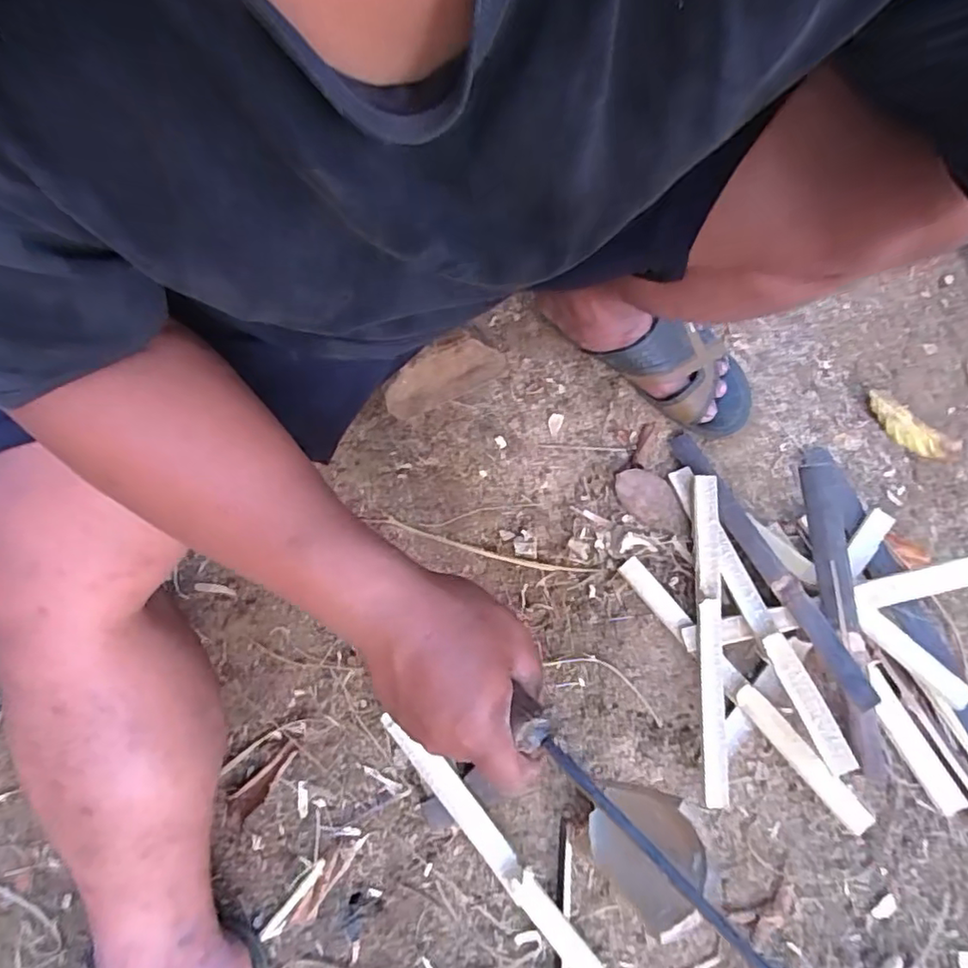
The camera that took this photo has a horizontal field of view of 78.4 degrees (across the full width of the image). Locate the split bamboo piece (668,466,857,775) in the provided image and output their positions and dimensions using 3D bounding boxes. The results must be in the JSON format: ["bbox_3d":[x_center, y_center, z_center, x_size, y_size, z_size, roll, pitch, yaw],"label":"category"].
[{"bbox_3d":[0.275,0.125,0.604,0.025,0.009,0.322,-24,70,2],"label":"split bamboo piece"}]

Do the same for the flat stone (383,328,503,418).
[{"bbox_3d":[-0.041,-0.113,0.604,0.127,0.108,0.018,-25,78,-5],"label":"flat stone"}]

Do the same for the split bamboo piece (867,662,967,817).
[{"bbox_3d":[0.427,0.257,0.597,0.030,0.006,0.157,-30,83,9],"label":"split bamboo piece"}]

